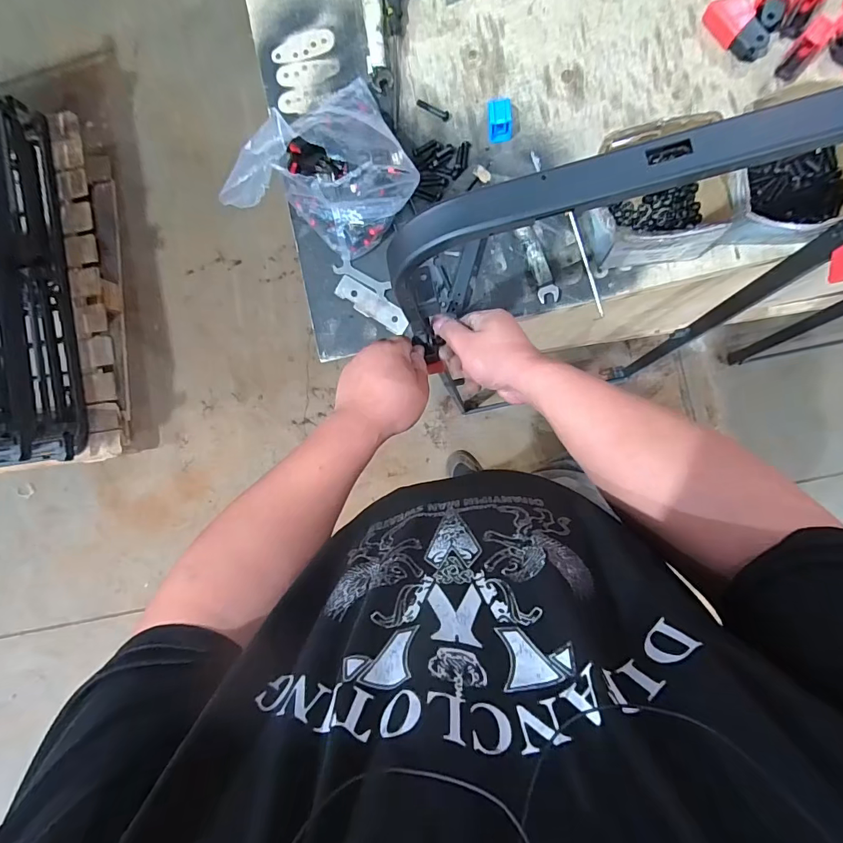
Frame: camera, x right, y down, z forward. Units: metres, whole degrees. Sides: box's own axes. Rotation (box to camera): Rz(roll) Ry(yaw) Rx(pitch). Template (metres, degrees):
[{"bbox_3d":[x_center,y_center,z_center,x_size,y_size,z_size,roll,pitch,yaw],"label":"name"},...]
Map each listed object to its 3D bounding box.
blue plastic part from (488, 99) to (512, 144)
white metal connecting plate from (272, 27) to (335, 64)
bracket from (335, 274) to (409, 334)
[{"bbox_3d":[0.107,-0.414,0.602,0.029,0.037,0.039,-7,90,7],"label":"blue plastic part"},{"bbox_3d":[-0.176,-0.556,0.650,0.093,0.005,0.041,-13,89,7],"label":"white metal connecting plate"},{"bbox_3d":[-0.072,-0.169,0.642,0.117,0.006,0.036,34,97,4],"label":"bracket"}]

